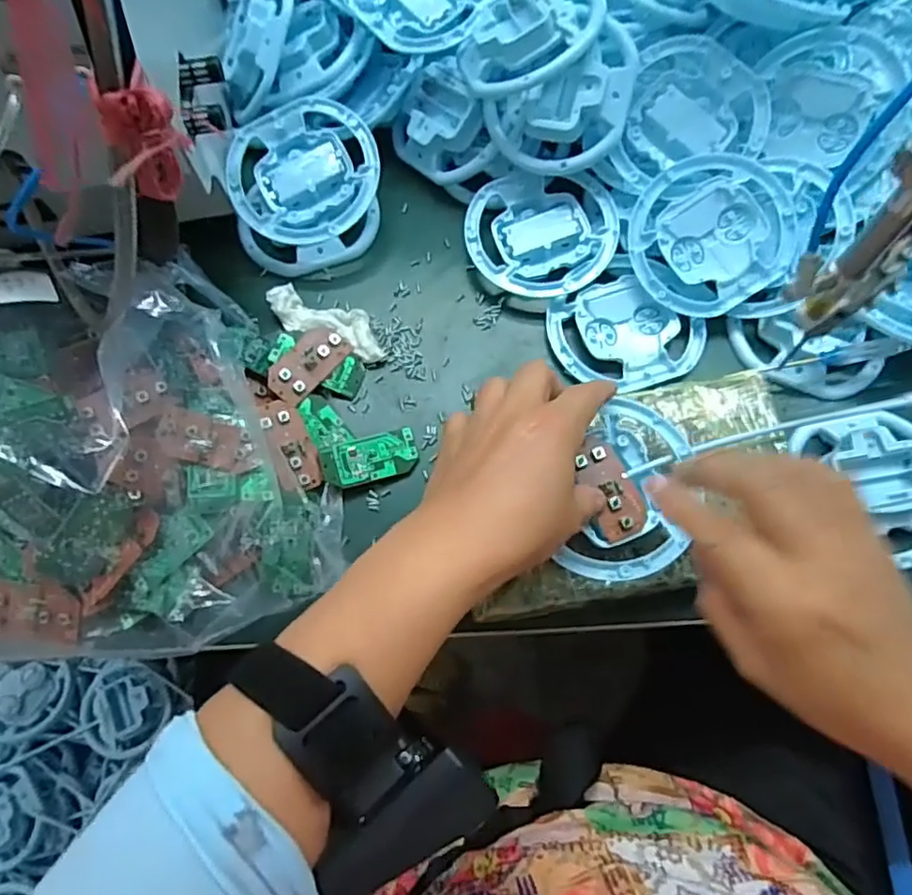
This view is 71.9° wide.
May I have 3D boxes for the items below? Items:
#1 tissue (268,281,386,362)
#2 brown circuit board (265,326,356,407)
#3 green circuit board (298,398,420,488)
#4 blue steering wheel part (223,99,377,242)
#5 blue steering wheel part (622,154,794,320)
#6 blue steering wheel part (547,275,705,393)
[{"bbox_3d":[-0.092,-0.088,0.437,0.097,0.013,0.035,25,73,10],"label":"tissue"},{"bbox_3d":[-0.097,-0.056,0.414,0.030,0.005,0.062,39,64,-3],"label":"brown circuit board"},{"bbox_3d":[-0.062,-0.008,0.404,0.063,0.011,0.063,-17,71,-4],"label":"green circuit board"},{"bbox_3d":[-0.104,-0.195,0.448,0.097,0.022,0.099,-2,87,2],"label":"blue steering wheel part"},{"bbox_3d":[0.170,-0.143,0.423,0.102,0.016,0.102,1,95,9],"label":"blue steering wheel part"},{"bbox_3d":[0.116,-0.078,0.430,0.099,0.011,0.079,-16,71,-4],"label":"blue steering wheel part"}]

